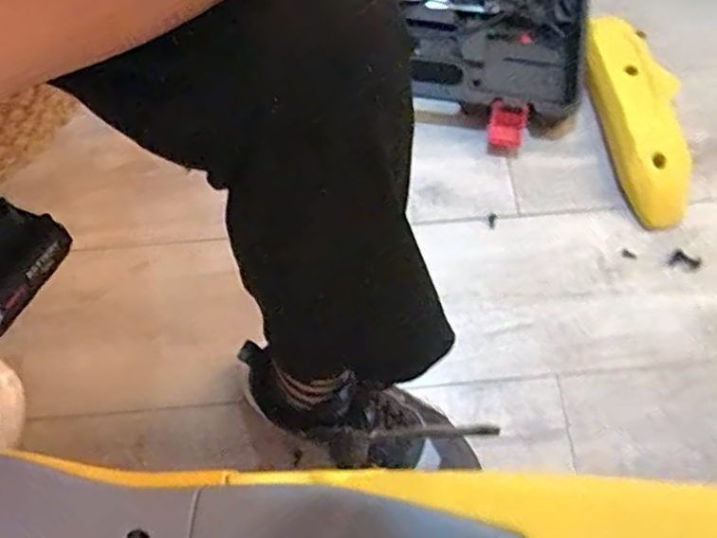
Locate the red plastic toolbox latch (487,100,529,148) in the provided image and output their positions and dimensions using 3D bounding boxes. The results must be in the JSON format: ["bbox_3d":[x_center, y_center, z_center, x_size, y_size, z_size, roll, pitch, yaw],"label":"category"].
[{"bbox_3d":[0.187,-0.180,0.798,0.045,0.017,0.058,8,107,-2],"label":"red plastic toolbox latch"}]

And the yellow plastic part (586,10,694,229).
[{"bbox_3d":[0.354,-0.201,0.806,0.088,0.065,0.306,-12,69,-4],"label":"yellow plastic part"}]

